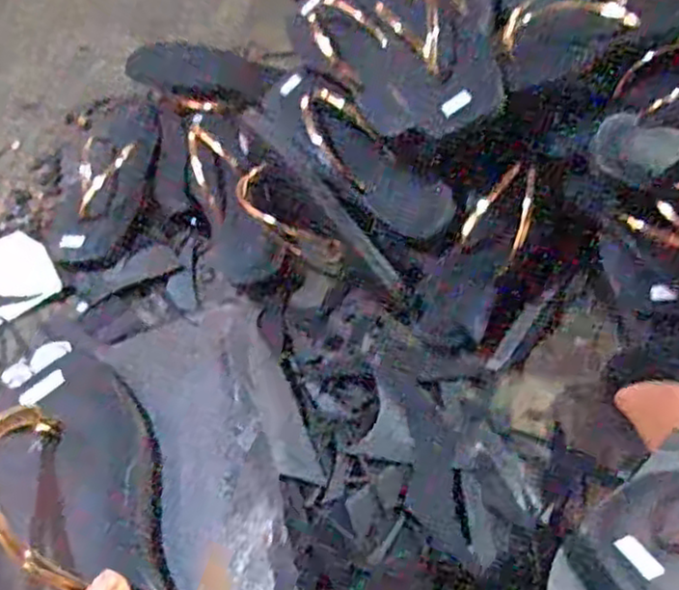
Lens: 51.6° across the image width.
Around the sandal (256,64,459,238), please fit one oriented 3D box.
[{"bbox_3d":[0.011,-0.149,0.719,0.255,0.035,0.071,41,99,18],"label":"sandal"}]

